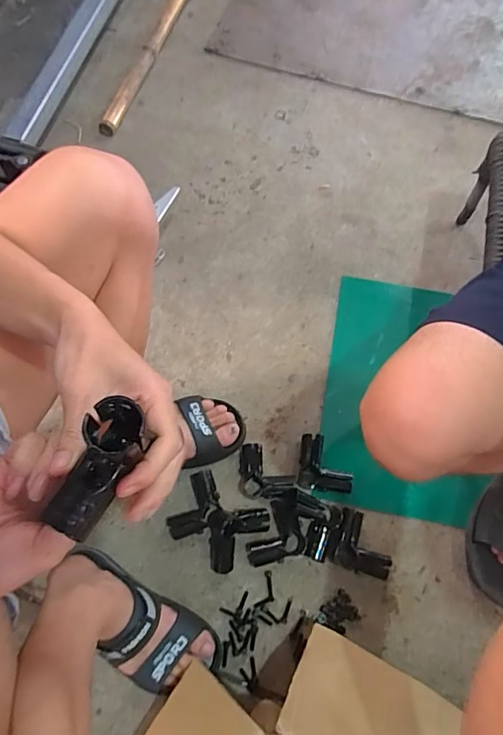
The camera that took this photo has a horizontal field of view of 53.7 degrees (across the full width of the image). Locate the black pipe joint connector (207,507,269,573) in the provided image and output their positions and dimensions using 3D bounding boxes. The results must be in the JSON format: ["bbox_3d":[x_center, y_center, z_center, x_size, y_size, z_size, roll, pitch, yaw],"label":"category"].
[{"bbox_3d":[-0.018,0.251,0.723,0.087,0.036,0.089,1,69,-1],"label":"black pipe joint connector"}]

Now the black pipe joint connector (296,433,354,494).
[{"bbox_3d":[0.116,0.152,0.777,0.083,0.029,0.085,9,69,2],"label":"black pipe joint connector"}]

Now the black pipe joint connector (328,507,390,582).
[{"bbox_3d":[0.162,0.259,0.730,0.088,0.031,0.079,15,69,5],"label":"black pipe joint connector"}]

